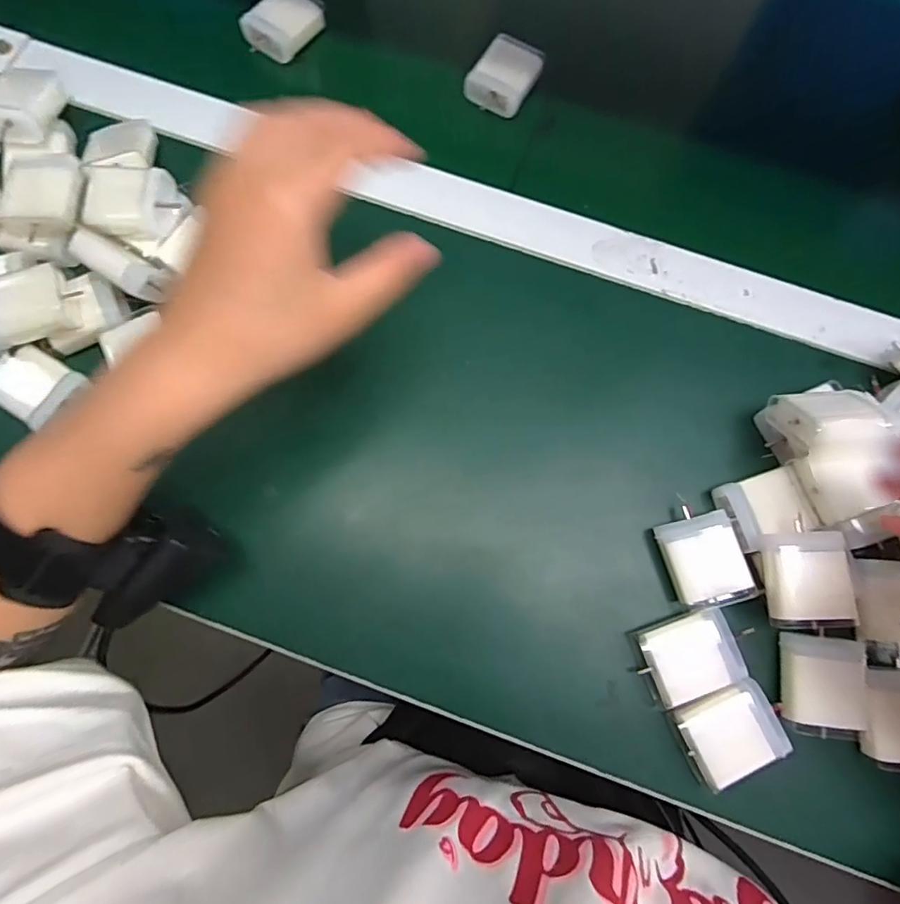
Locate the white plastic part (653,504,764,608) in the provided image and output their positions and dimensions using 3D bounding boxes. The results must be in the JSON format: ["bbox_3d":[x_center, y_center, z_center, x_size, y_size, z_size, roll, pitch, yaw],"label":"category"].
[{"bbox_3d":[0.150,0.062,0.314,0.042,0.013,0.053,-13,77,-5],"label":"white plastic part"}]

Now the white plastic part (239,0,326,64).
[{"bbox_3d":[-0.125,-0.324,0.404,0.042,0.020,0.055,43,79,8],"label":"white plastic part"}]

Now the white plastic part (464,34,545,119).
[{"bbox_3d":[0.041,-0.281,0.399,0.045,0.015,0.055,28,77,5],"label":"white plastic part"}]

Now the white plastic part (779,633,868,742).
[{"bbox_3d":[0.210,0.131,0.299,0.043,0.011,0.053,7,76,0],"label":"white plastic part"}]

